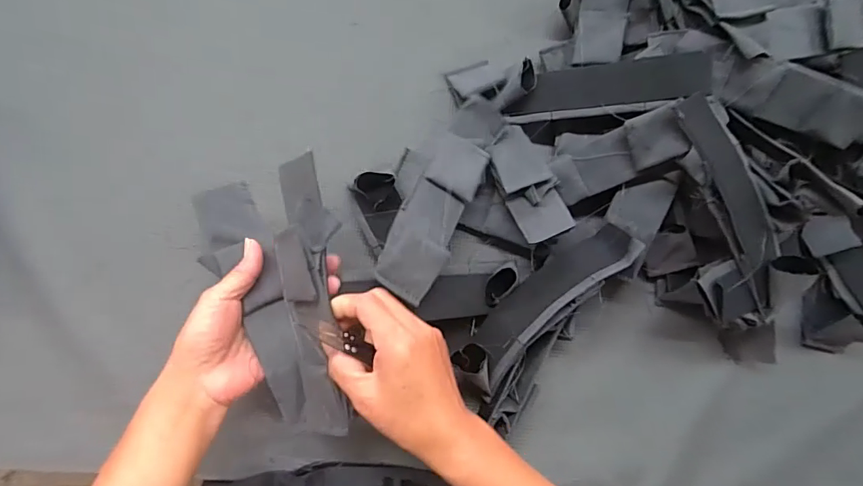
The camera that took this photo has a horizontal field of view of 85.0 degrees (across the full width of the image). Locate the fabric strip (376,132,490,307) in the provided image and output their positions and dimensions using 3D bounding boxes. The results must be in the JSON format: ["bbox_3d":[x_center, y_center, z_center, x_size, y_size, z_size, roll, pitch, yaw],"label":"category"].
[{"bbox_3d":[0.003,-0.026,0.388,0.049,0.009,0.148,30,69,-16],"label":"fabric strip"}]

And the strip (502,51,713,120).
[{"bbox_3d":[0.156,-0.137,0.420,0.170,0.019,0.045,-6,85,14],"label":"strip"}]

